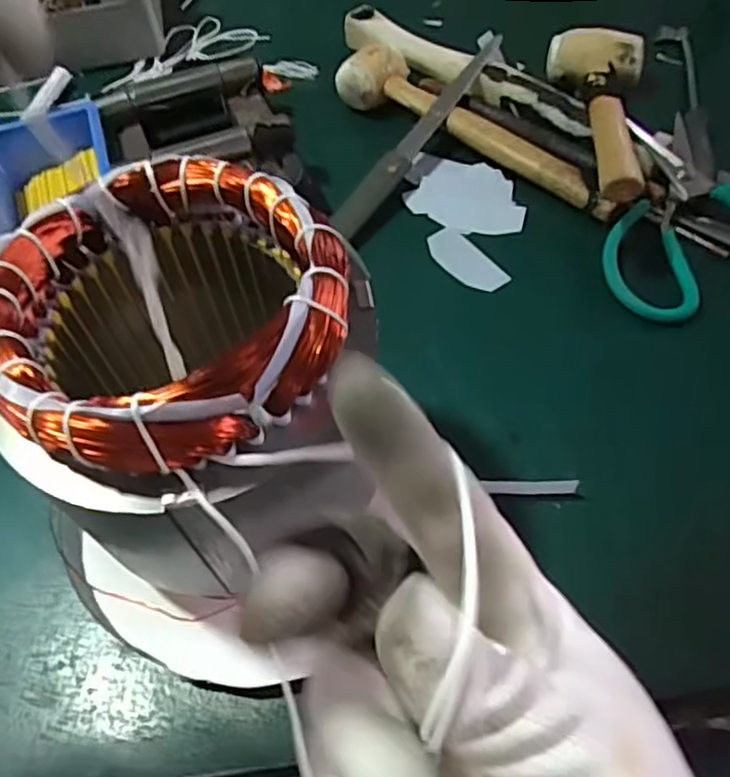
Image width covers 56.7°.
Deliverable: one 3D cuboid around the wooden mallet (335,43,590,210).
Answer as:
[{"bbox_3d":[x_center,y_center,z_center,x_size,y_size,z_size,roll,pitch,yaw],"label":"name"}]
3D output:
[{"bbox_3d":[0.079,-0.211,0.538,0.249,0.041,0.056,38,66,26],"label":"wooden mallet"}]

